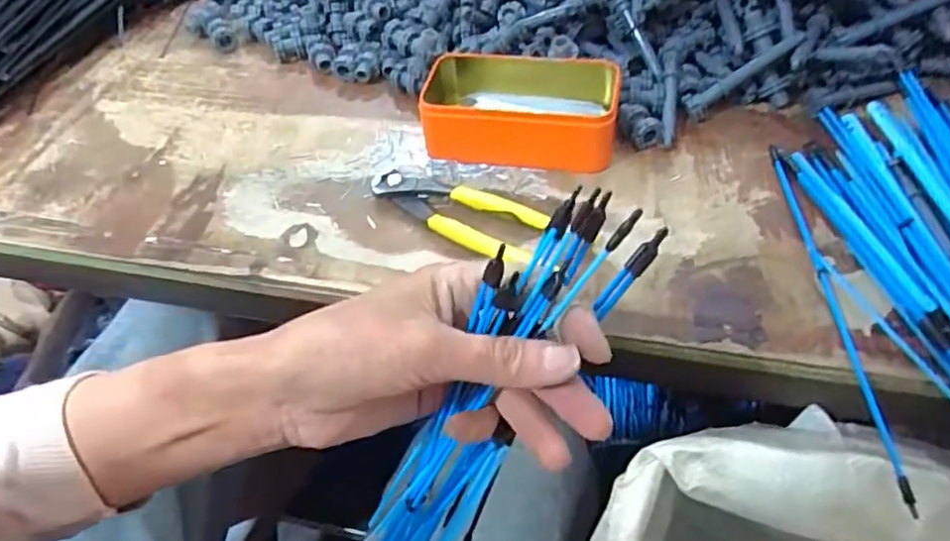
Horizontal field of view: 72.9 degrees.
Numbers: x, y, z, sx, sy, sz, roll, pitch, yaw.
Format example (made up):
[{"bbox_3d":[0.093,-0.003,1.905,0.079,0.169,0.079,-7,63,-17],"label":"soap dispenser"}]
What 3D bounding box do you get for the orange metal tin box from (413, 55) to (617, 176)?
[{"bbox_3d":[0.031,-0.126,0.489,0.151,0.044,0.091,8,50,11],"label":"orange metal tin box"}]

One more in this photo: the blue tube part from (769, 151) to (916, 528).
[{"bbox_3d":[0.212,0.015,0.380,0.010,0.008,0.247,-2,49,3],"label":"blue tube part"}]

